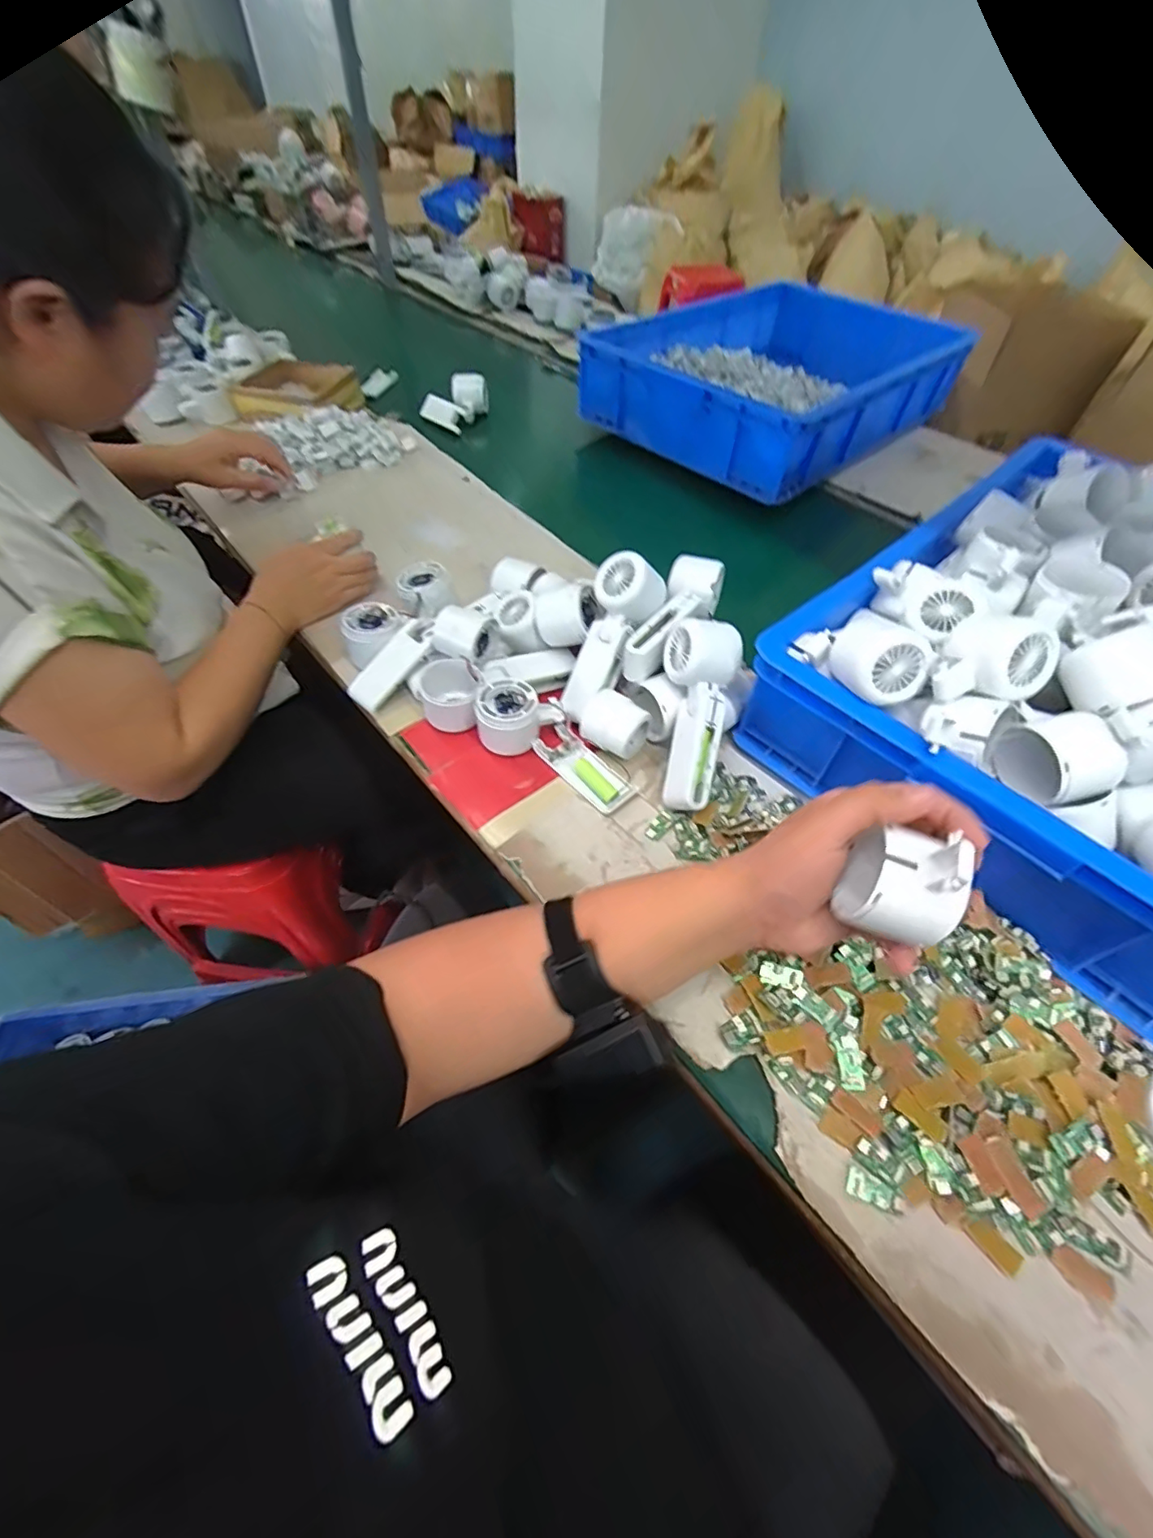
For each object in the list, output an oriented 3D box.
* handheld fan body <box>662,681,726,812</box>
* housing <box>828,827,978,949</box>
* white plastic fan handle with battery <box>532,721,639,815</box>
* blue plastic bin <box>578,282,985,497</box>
[{"bbox_3d":[0.104,-0.018,0.507,0.040,0.027,0.110,12,85,6],"label":"handheld fan body"},{"bbox_3d":[0.178,0.058,0.307,0.047,0.078,0.059,21,55,13],"label":"housing"},{"bbox_3d":[0.006,0.000,0.536,0.038,0.016,0.104,-37,63,-26],"label":"white plastic fan handle with battery"},{"bbox_3d":[0.353,-0.673,0.977,0.417,0.115,0.594,37,60,22],"label":"blue plastic bin"}]

